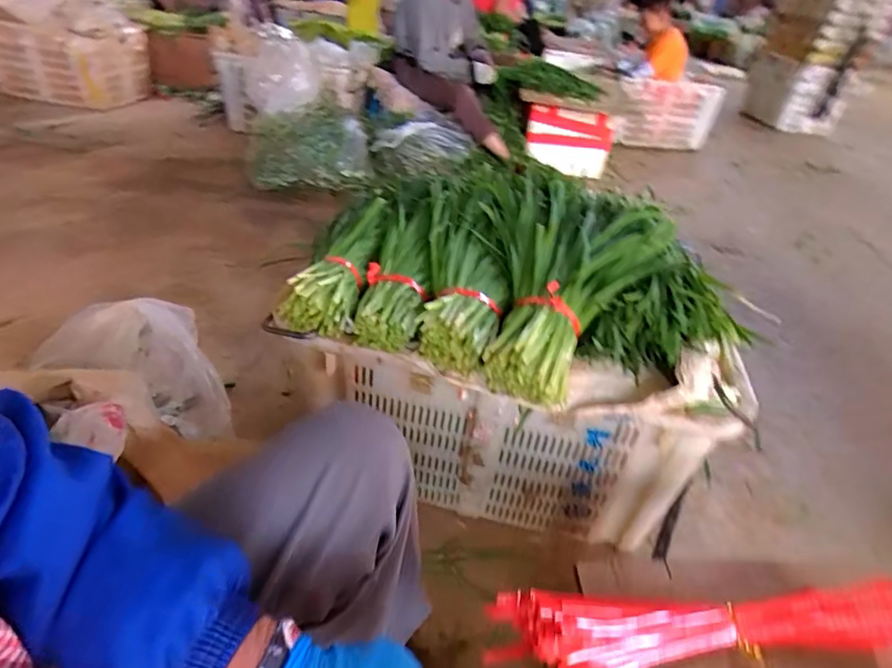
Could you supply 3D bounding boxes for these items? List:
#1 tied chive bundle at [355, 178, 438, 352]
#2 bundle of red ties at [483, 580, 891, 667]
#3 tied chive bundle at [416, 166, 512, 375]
[{"bbox_3d":[-0.061,-0.116,0.765,0.092,0.053,0.315,8,50,2],"label":"tied chive bundle"},{"bbox_3d":[0.234,0.268,0.466,0.380,0.063,0.074,4,36,-3],"label":"bundle of red ties"},{"bbox_3d":[0.034,-0.123,0.767,0.124,0.072,0.402,8,49,2],"label":"tied chive bundle"}]

